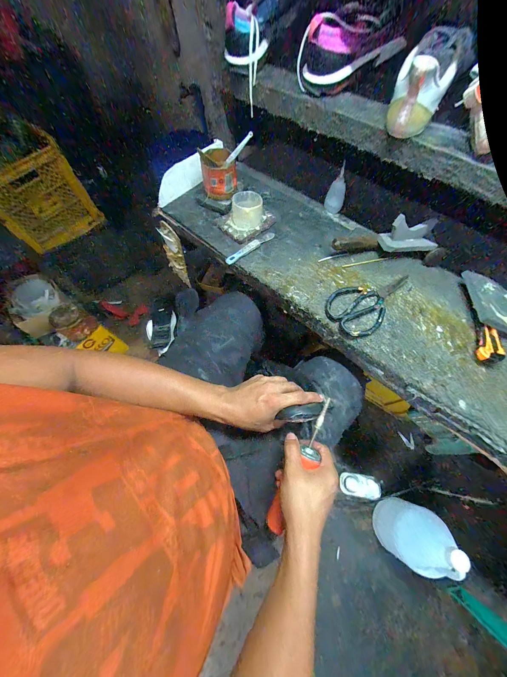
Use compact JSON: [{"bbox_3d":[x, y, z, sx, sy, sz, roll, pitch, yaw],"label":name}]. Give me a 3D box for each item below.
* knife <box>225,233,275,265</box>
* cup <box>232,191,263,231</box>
[{"bbox_3d":[-0.004,-0.206,0.534,0.138,0.012,0.019,-38,71,-14],"label":"knife"},{"bbox_3d":[-0.014,-0.292,0.550,0.069,0.052,0.077,-5,66,-1],"label":"cup"}]

